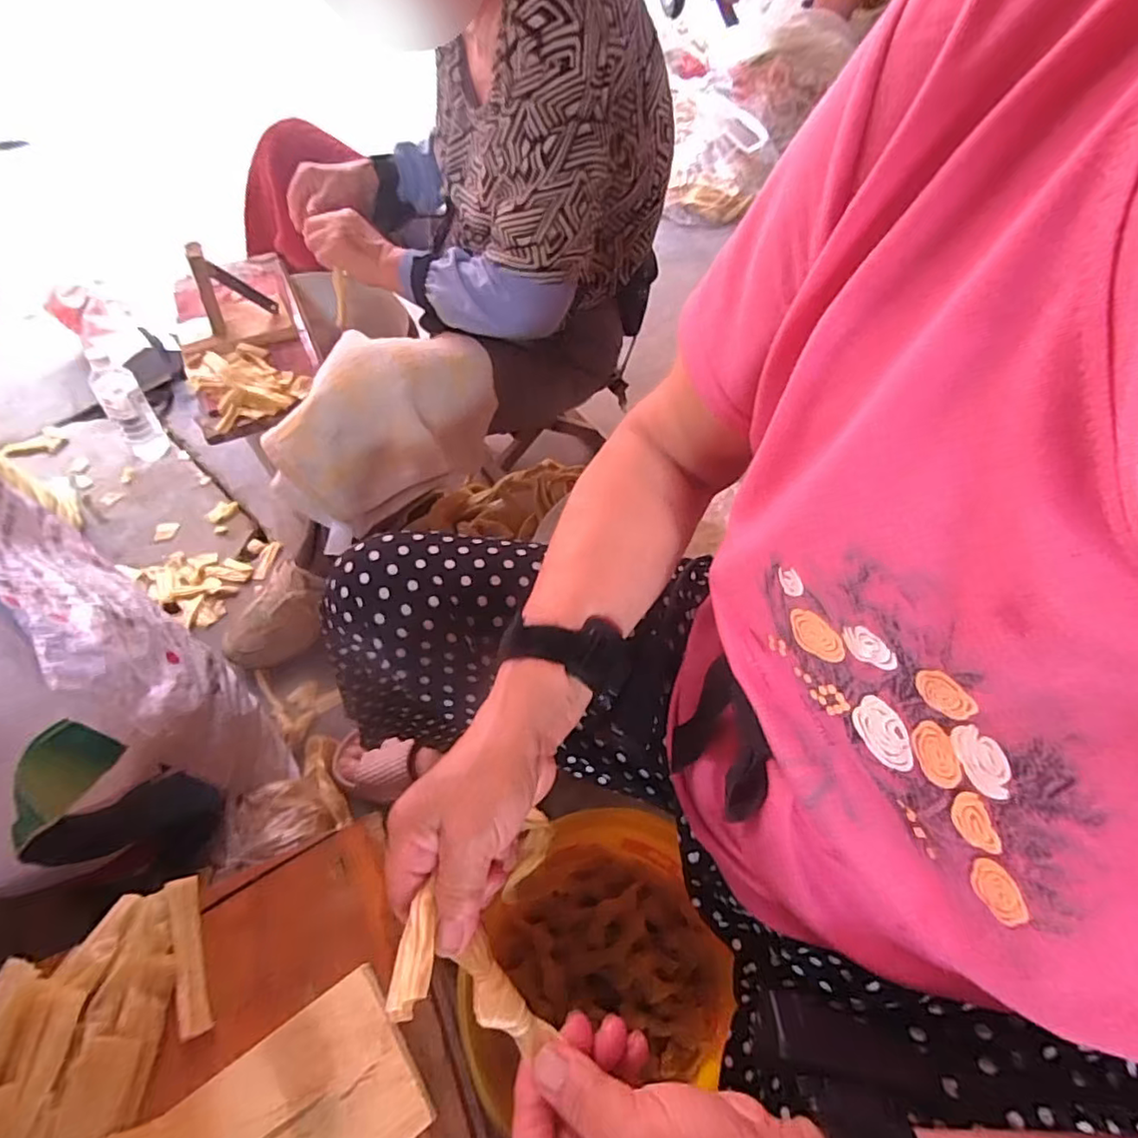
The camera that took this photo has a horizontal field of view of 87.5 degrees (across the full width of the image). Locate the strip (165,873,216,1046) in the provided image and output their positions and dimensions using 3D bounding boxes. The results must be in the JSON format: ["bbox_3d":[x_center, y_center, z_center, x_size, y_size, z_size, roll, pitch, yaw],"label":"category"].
[{"bbox_3d":[-0.205,0.207,0.321,0.015,0.007,0.077,-20,58,-15],"label":"strip"}]

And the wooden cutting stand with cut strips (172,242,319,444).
[{"bbox_3d":[-0.447,-0.354,0.784,0.160,0.114,0.382,-21,59,-16],"label":"wooden cutting stand with cut strips"}]

